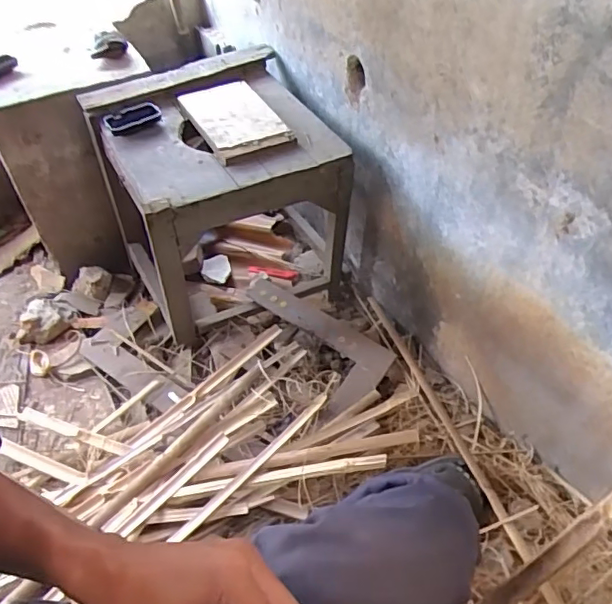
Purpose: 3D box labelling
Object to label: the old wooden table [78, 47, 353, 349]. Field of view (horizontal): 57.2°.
[{"bbox_3d":[-0.187,-0.226,1.296,0.473,0.464,0.462,-19,49,-13],"label":"old wooden table"}]

